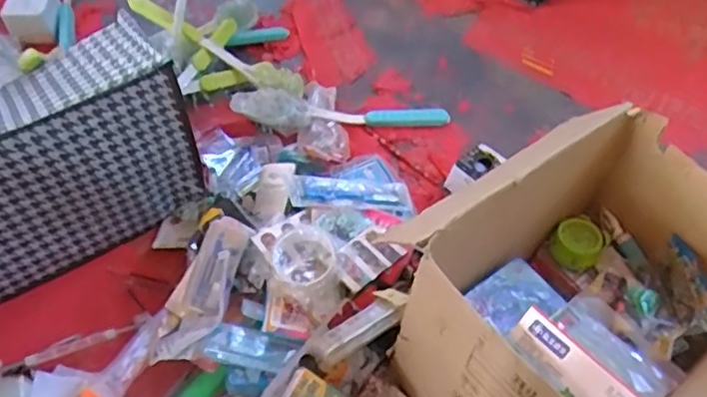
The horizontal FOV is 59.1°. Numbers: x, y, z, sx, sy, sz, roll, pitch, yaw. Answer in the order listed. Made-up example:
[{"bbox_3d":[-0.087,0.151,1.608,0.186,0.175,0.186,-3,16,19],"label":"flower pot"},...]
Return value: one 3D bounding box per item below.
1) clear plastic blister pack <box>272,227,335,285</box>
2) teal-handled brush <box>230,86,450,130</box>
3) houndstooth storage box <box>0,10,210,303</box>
[{"bbox_3d":[-0.066,0.079,0.832,0.079,0.032,0.078,-9,54,-8],"label":"clear plastic blister pack"},{"bbox_3d":[-0.019,-0.161,1.101,0.379,0.069,0.074,-8,53,-7],"label":"teal-handled brush"},{"bbox_3d":[-0.452,-0.055,0.885,0.404,0.267,0.198,-30,59,-22],"label":"houndstooth storage box"}]

